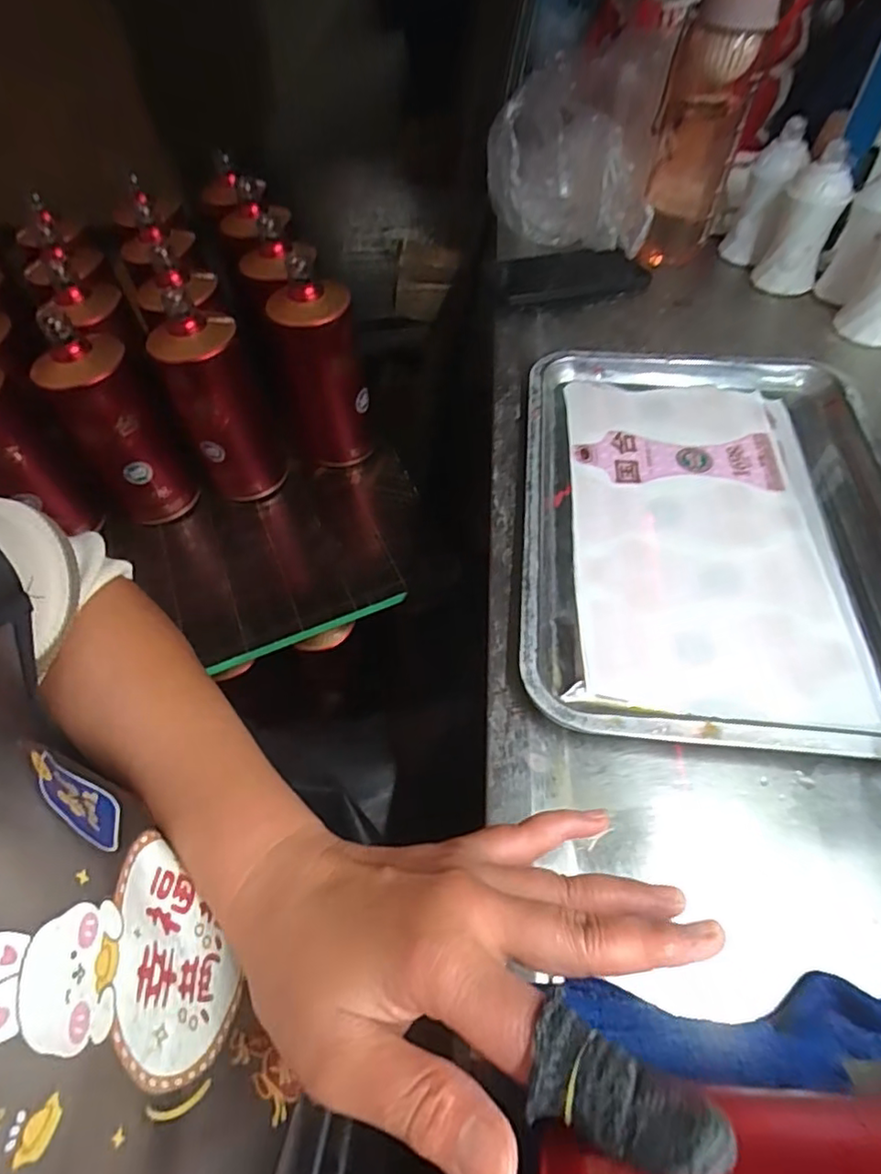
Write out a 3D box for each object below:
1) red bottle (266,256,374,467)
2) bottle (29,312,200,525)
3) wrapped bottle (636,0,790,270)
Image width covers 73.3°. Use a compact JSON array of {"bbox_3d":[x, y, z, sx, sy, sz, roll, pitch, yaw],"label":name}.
[{"bbox_3d":[-0.119,-0.214,0.614,0.083,0.187,0.069,-12,55,-3],"label":"red bottle"},{"bbox_3d":[-0.317,-0.157,0.583,0.081,0.193,0.092,-30,57,-14],"label":"bottle"},{"bbox_3d":[0.246,-0.435,0.560,0.077,0.226,0.075,14,57,11],"label":"wrapped bottle"}]

